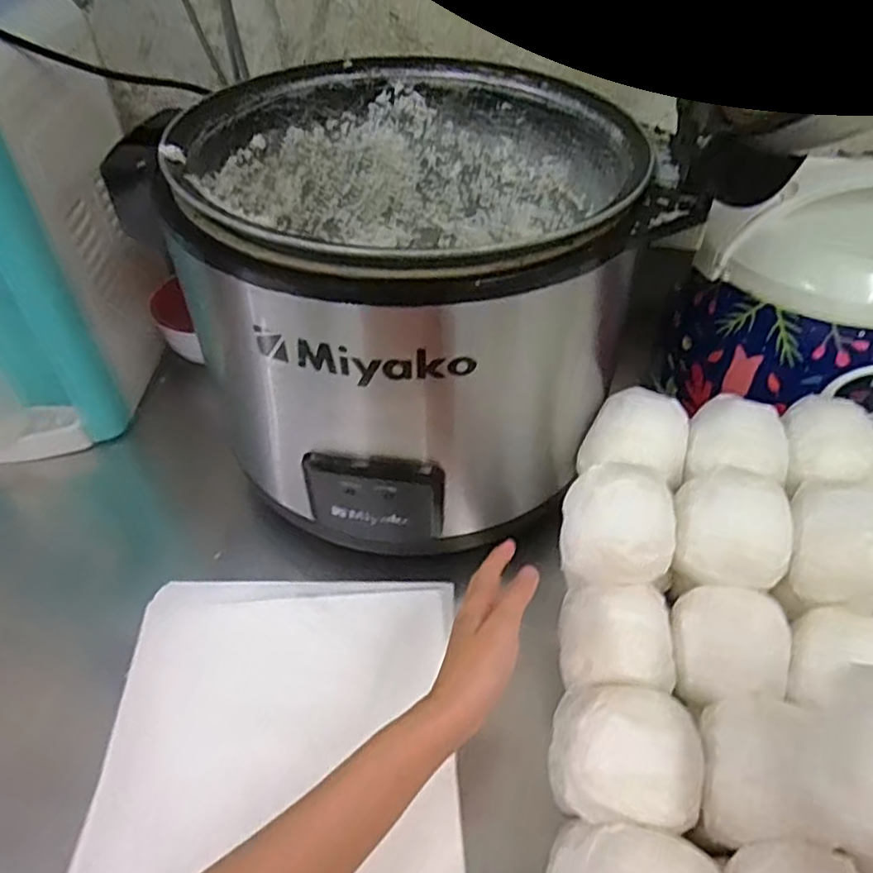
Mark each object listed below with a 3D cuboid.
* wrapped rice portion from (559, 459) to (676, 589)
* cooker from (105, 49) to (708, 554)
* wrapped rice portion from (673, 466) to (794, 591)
[{"bbox_3d":[0.132,0.064,0.476,0.079,0.063,0.073,0,46,0],"label":"wrapped rice portion"},{"bbox_3d":[-0.027,-0.120,0.590,0.346,0.282,0.354,-28,52,-24],"label":"cooker"},{"bbox_3d":[0.214,0.066,0.473,0.083,0.057,0.078,0,46,0],"label":"wrapped rice portion"}]

